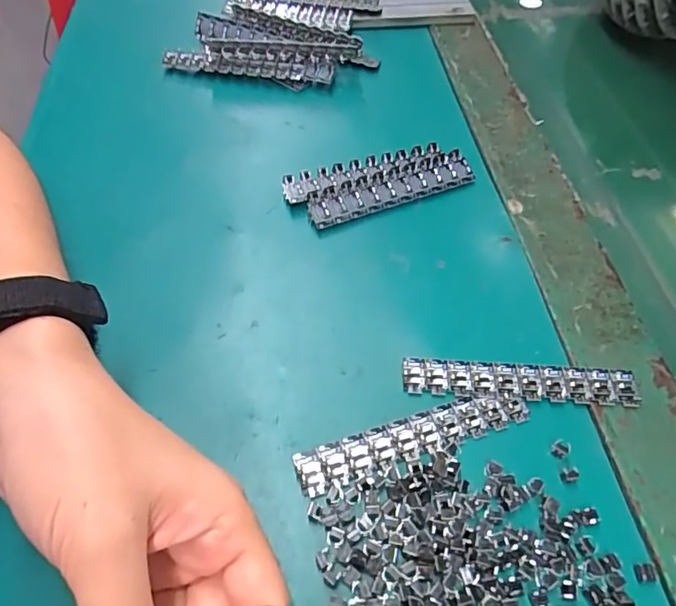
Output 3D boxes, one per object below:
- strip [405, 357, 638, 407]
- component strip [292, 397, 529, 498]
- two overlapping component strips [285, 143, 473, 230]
[{"bbox_3d":[0.086,0.037,0.248,0.108,0.004,0.019,4,53,1],"label":"strip"},{"bbox_3d":[0.034,0.060,0.231,0.104,0.004,0.020,-14,55,-12],"label":"component strip"},{"bbox_3d":[0.027,-0.076,0.325,0.114,0.011,0.043,-18,56,-14],"label":"two overlapping component strips"}]

